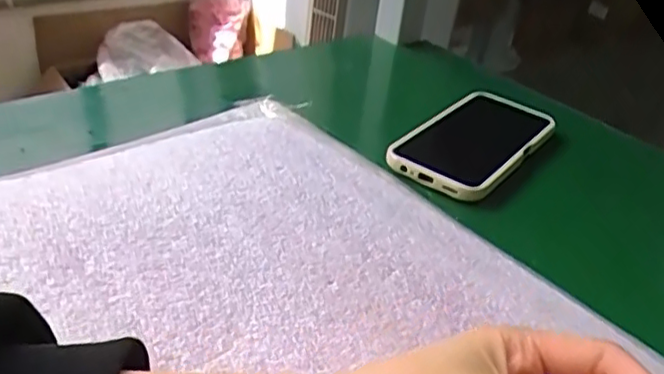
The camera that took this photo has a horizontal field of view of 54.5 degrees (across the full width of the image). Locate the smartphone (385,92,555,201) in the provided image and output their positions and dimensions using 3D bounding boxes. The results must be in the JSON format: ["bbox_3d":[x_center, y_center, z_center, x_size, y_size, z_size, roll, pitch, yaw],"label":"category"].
[{"bbox_3d":[0.120,-0.039,0.546,0.086,0.018,0.172,27,38,27],"label":"smartphone"}]

